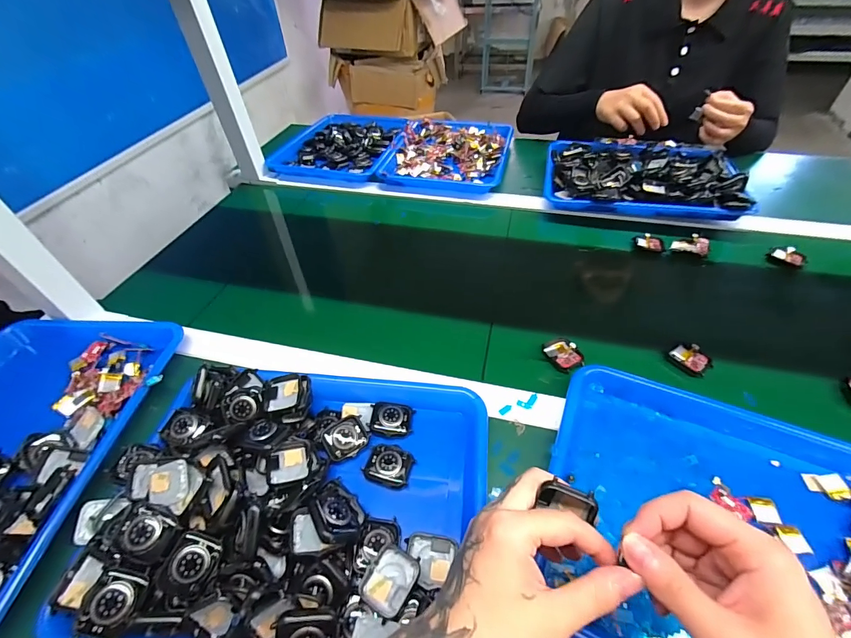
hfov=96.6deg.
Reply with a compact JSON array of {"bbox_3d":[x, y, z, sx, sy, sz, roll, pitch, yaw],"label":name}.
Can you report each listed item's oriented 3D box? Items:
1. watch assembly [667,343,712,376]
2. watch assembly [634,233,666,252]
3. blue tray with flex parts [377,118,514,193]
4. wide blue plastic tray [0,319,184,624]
[{"bbox_3d":[0.324,0.048,0.461,0.040,0.009,0.042,-28,54,-21],"label":"watch assembly"},{"bbox_3d":[0.369,-0.125,0.622,0.047,0.015,0.028,21,53,19],"label":"watch assembly"},{"bbox_3d":[0.055,-0.371,0.844,0.251,0.041,0.293,10,50,10],"label":"blue tray with flex parts"},{"bbox_3d":[-0.454,0.140,0.412,0.262,0.049,0.351,1,49,2],"label":"wide blue plastic tray"}]

